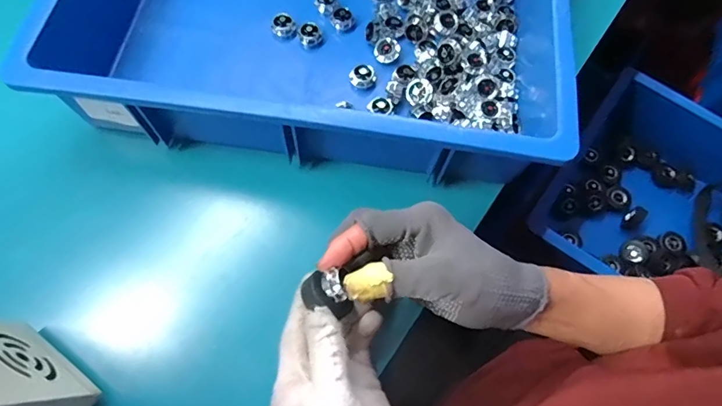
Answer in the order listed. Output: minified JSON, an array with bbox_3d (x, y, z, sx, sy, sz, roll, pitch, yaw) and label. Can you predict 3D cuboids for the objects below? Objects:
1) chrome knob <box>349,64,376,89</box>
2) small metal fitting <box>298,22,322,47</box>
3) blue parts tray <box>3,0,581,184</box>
[{"bbox_3d":[0.002,-0.128,0.453,0.027,0.015,0.021,3,68,-2],"label":"chrome knob"},{"bbox_3d":[-0.053,-0.176,0.471,0.024,0.021,0.018,-7,69,-6],"label":"small metal fitting"},{"bbox_3d":[-0.047,-0.184,0.443,0.462,0.106,0.304,8,68,0],"label":"blue parts tray"}]

